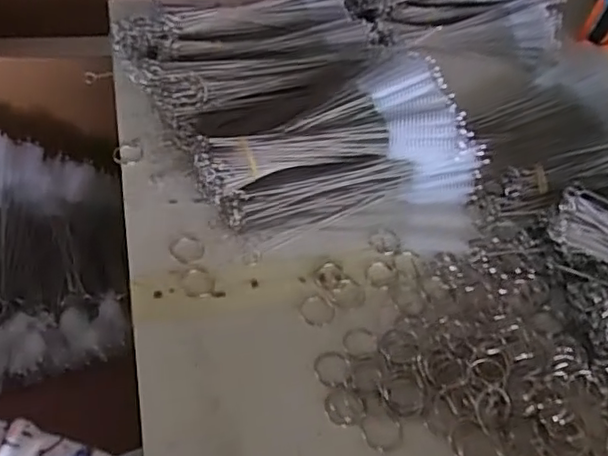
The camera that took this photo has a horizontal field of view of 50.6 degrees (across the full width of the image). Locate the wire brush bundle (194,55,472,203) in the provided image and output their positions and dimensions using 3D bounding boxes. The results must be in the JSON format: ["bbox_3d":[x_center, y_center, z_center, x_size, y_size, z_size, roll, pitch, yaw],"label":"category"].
[{"bbox_3d":[0.015,-0.083,0.516,0.208,0.046,0.108,-14,50,-3],"label":"wire brush bundle"}]

